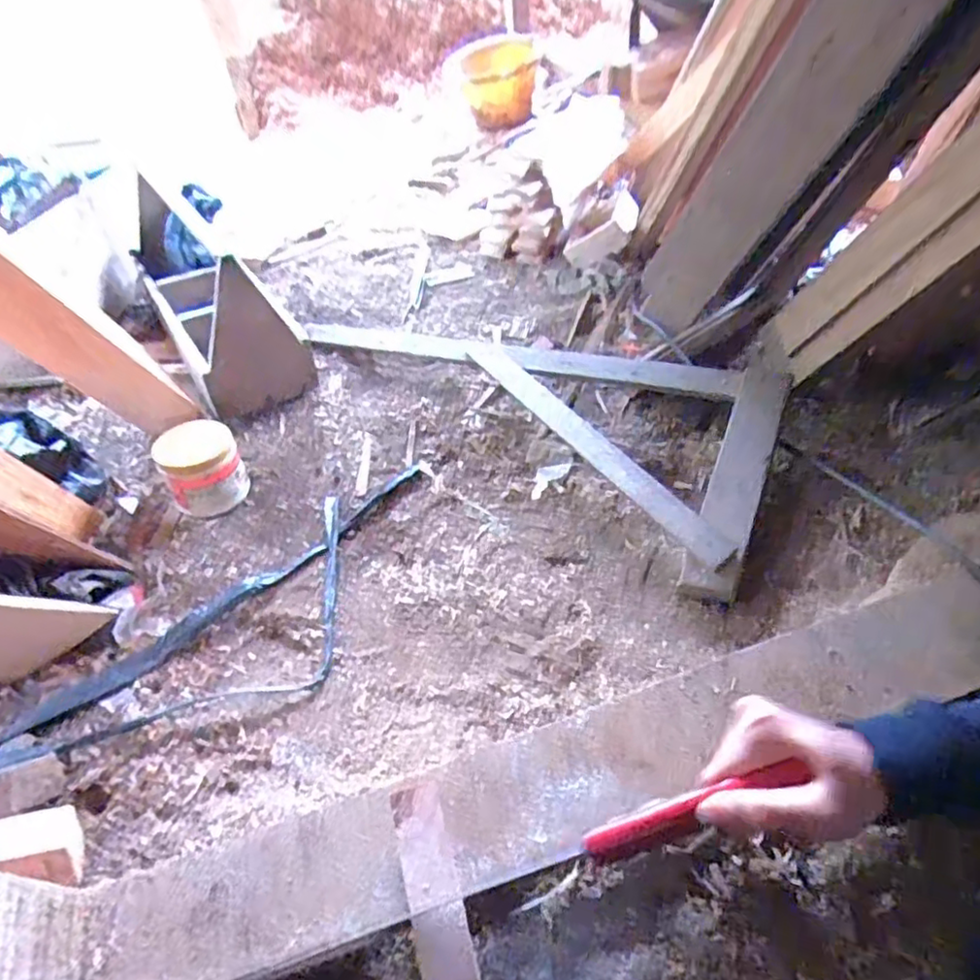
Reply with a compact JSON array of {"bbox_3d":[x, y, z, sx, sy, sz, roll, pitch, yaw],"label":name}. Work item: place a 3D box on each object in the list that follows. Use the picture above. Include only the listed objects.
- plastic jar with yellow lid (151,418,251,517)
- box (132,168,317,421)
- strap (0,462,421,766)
[{"bbox_3d":[-0.388,-0.031,0.876,0.103,0.100,0.087,-24,48,-17],"label":"plastic jar with yellow lid"},{"bbox_3d":[-0.472,-0.328,1.089,0.170,0.213,0.466,-29,51,-15],"label":"box"},{"bbox_3d":[-0.277,0.152,0.725,0.203,0.047,0.616,30,57,30],"label":"strap"}]

